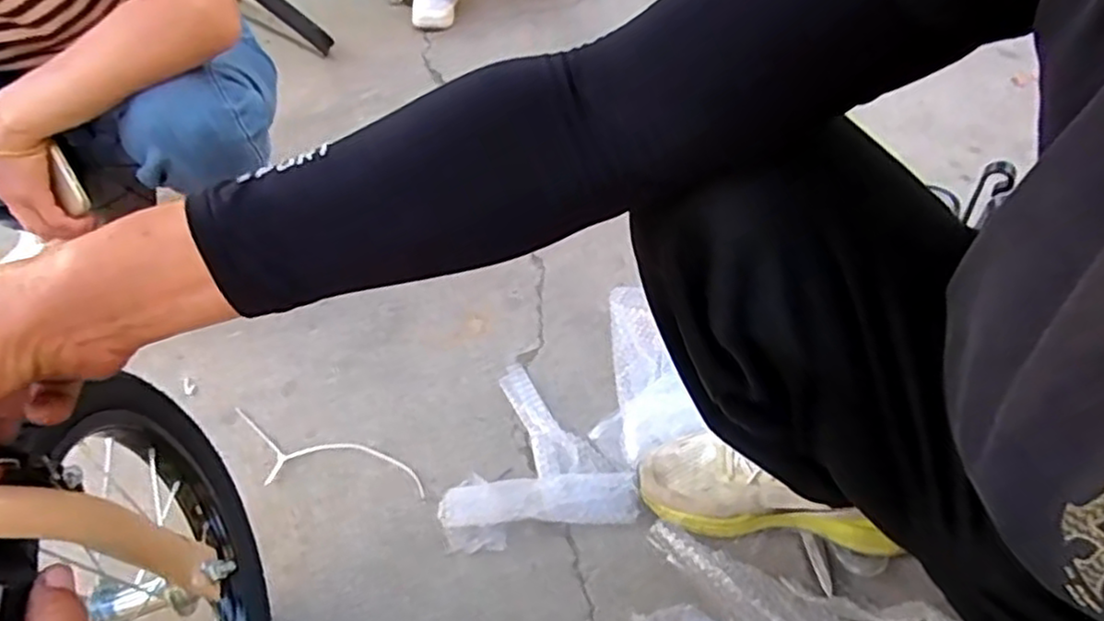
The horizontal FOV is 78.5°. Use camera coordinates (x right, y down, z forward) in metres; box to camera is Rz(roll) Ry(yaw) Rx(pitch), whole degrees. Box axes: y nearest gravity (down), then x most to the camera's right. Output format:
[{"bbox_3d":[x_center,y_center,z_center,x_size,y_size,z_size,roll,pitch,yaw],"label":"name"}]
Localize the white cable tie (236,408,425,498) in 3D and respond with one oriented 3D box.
[{"bbox_3d":[-0.259,0.169,0.753,0.256,0.005,0.072,12,46,12],"label":"white cable tie"}]

